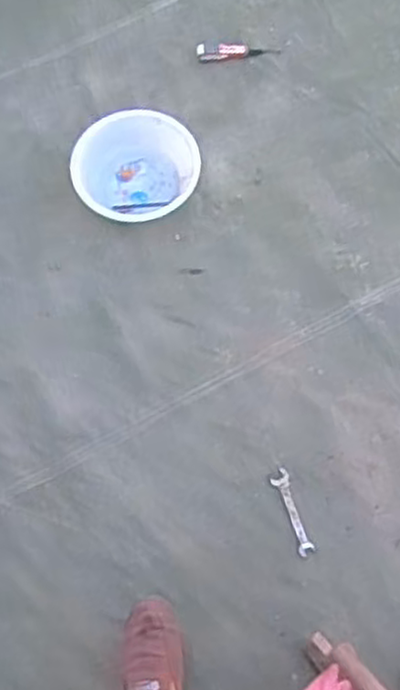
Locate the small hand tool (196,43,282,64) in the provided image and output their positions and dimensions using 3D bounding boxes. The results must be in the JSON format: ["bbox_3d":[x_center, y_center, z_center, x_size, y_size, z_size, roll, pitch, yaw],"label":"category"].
[{"bbox_3d":[0.087,-0.656,1.615,0.185,0.020,0.041,-3,68,1],"label":"small hand tool"}]

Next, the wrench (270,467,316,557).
[{"bbox_3d":[0.158,0.284,1.234,0.031,0.009,0.148,-18,68,-5],"label":"wrench"}]

